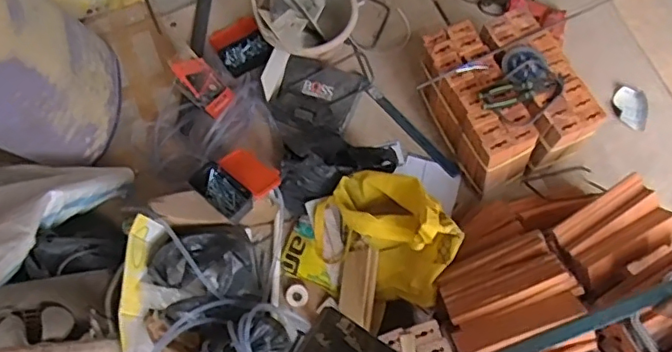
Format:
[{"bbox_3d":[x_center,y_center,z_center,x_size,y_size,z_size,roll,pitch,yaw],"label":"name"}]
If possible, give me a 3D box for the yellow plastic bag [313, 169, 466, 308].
[{"bbox_3d":[0.111,0.117,1.255,0.323,0.215,0.253,35,75,13],"label":"yellow plastic bag"}]

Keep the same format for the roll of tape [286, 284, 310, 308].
[{"bbox_3d":[-0.092,0.286,1.327,0.056,0.011,0.052,0,71,0],"label":"roll of tape"}]

